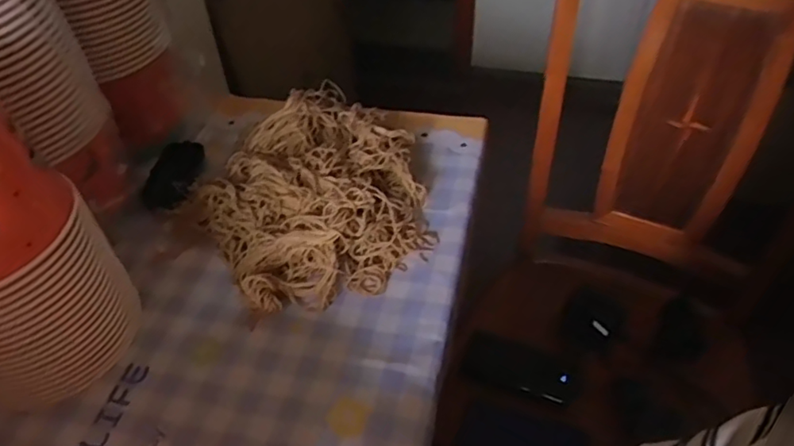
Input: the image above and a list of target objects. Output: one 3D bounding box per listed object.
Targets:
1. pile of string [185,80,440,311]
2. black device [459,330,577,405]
[{"bbox_3d":[-0.089,-0.038,0.668,0.254,0.073,0.260,-2,45,2],"label":"pile of string"},{"bbox_3d":[0.177,0.207,0.849,0.156,0.018,0.073,19,50,19],"label":"black device"}]

